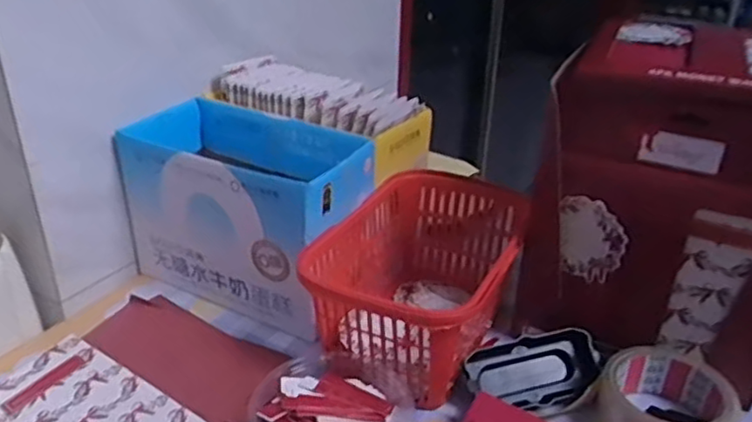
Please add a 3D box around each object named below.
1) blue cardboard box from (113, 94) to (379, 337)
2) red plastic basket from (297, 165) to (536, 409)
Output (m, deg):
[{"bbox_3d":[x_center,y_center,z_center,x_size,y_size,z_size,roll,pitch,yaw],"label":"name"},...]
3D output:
[{"bbox_3d":[-0.123,0.002,0.643,0.224,0.156,0.130,20,33,31],"label":"blue cardboard box"},{"bbox_3d":[0.044,0.063,0.583,0.142,0.109,0.234,10,29,15],"label":"red plastic basket"}]

